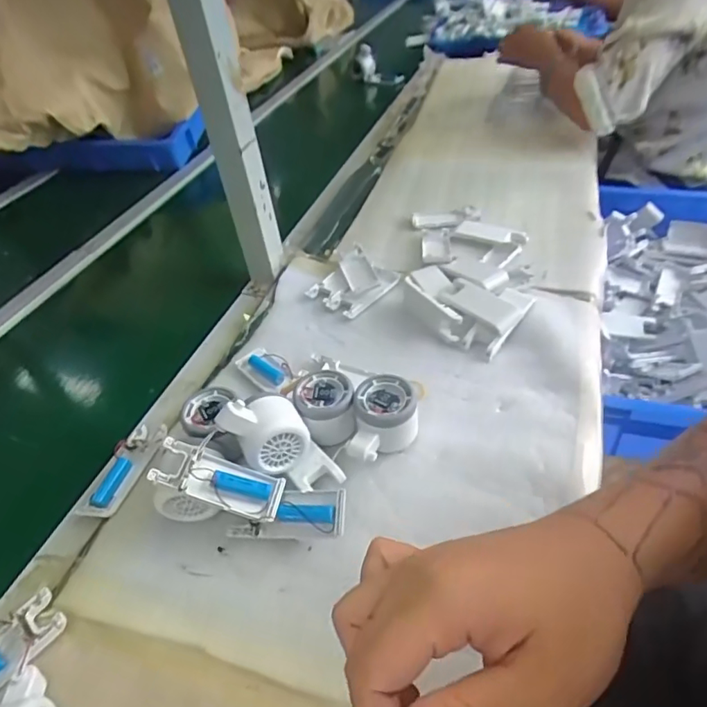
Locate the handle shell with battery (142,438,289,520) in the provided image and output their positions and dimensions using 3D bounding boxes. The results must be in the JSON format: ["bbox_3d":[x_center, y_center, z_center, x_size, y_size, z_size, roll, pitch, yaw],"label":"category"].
[{"bbox_3d":[-0.110,0.104,0.430,0.104,0.019,0.039,23,44,-8],"label":"handle shell with battery"}]

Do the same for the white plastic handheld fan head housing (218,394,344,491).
[{"bbox_3d":[-0.063,0.076,0.458,0.045,0.119,0.056,-34,23,42],"label":"white plastic handheld fan head housing"}]

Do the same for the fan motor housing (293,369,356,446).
[{"bbox_3d":[-0.027,0.057,0.503,0.057,0.051,0.064,-4,43,3],"label":"fan motor housing"}]

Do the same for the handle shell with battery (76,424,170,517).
[{"bbox_3d":[-0.220,0.111,0.499,0.047,0.018,0.100,8,45,16],"label":"handle shell with battery"}]

